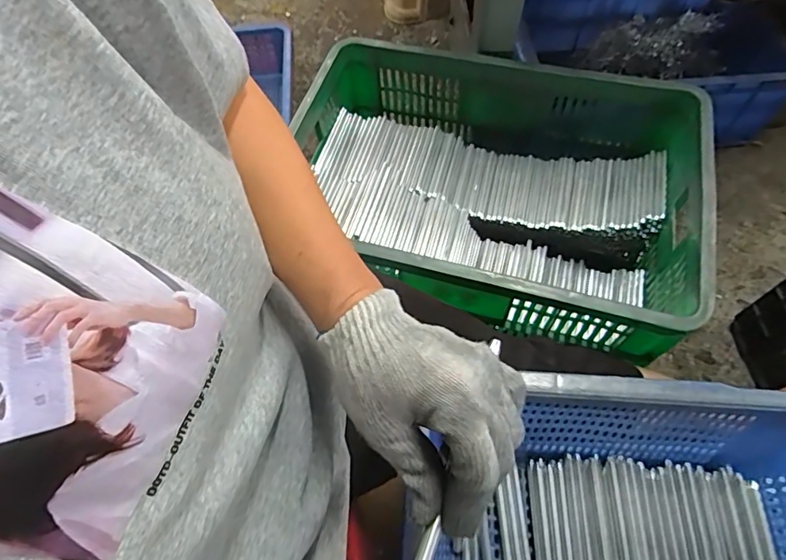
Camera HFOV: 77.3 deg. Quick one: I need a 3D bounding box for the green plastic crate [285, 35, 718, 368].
[{"bbox_3d":[0.139,-0.130,0.785,0.617,0.200,0.427,12,63,10],"label":"green plastic crate"}]

